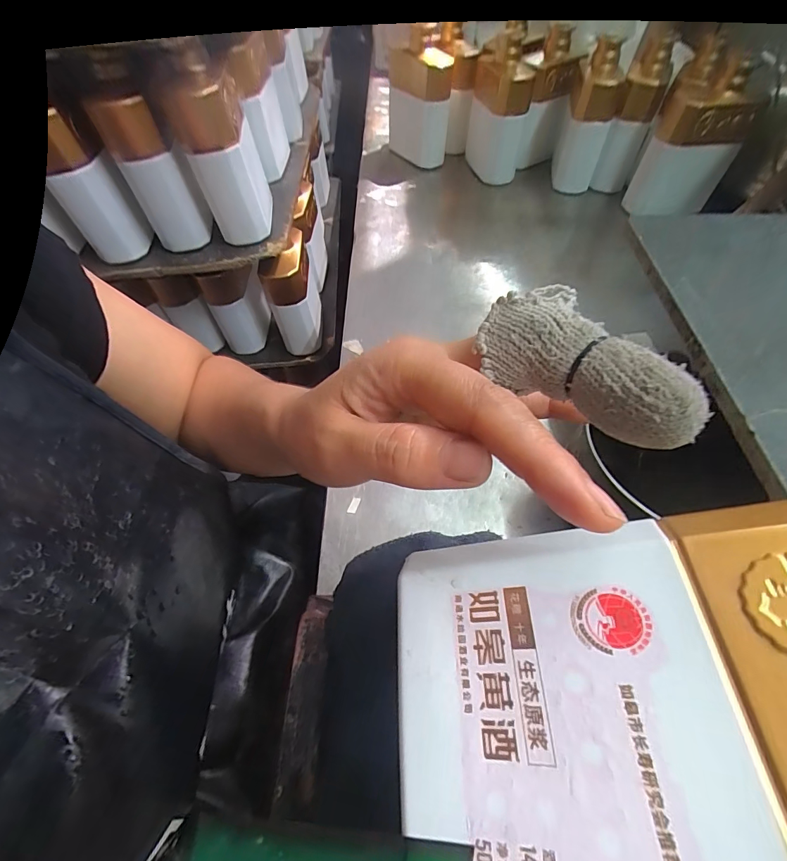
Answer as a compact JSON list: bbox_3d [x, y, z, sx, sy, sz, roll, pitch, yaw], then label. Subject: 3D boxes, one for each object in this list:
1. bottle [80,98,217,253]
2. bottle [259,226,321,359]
[{"bbox_3d":[-0.236,-0.256,0.397,0.063,0.131,0.055,-22,57,-11],"label":"bottle"},{"bbox_3d":[-0.140,-0.191,0.556,0.068,0.146,0.092,-13,56,-5],"label":"bottle"}]

